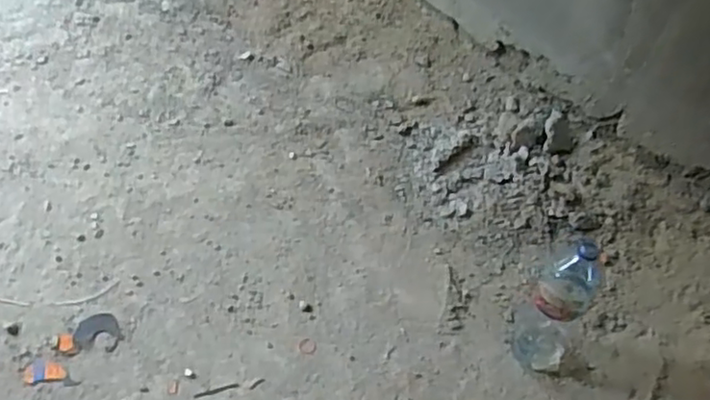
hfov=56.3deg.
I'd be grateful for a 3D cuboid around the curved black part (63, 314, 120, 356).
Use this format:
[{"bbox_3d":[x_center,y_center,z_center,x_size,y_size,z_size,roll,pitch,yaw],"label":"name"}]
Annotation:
[{"bbox_3d":[-0.468,0.241,1.190,0.086,0.006,0.072,-5,55,-9],"label":"curved black part"}]

